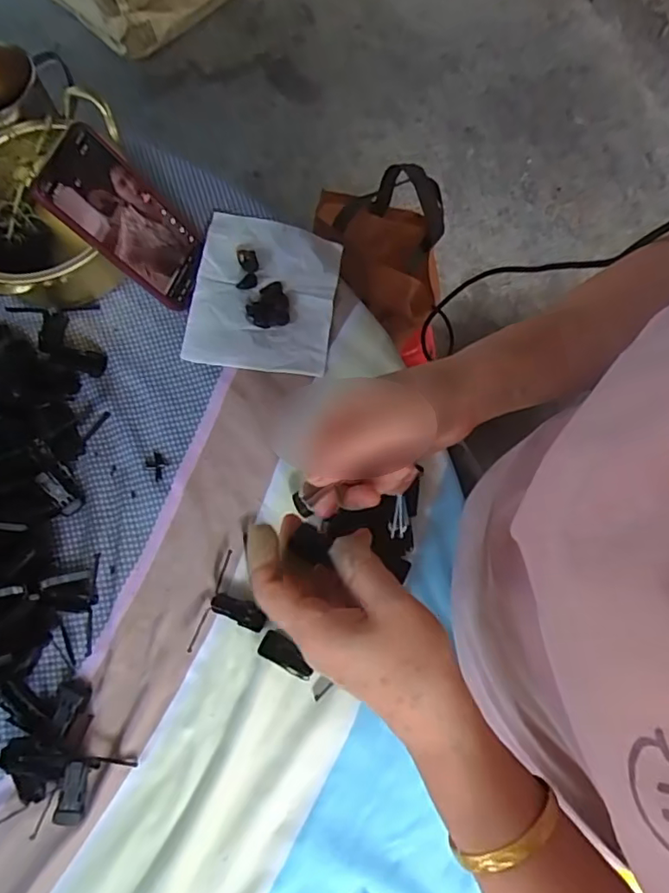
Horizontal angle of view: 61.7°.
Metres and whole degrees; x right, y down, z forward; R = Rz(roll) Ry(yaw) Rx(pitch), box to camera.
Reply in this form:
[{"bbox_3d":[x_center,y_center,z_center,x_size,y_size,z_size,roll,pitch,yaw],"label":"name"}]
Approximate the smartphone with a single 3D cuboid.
[{"bbox_3d":[-0.178,-0.197,0.494,0.011,0.151,0.078,12,73,41],"label":"smartphone"}]

